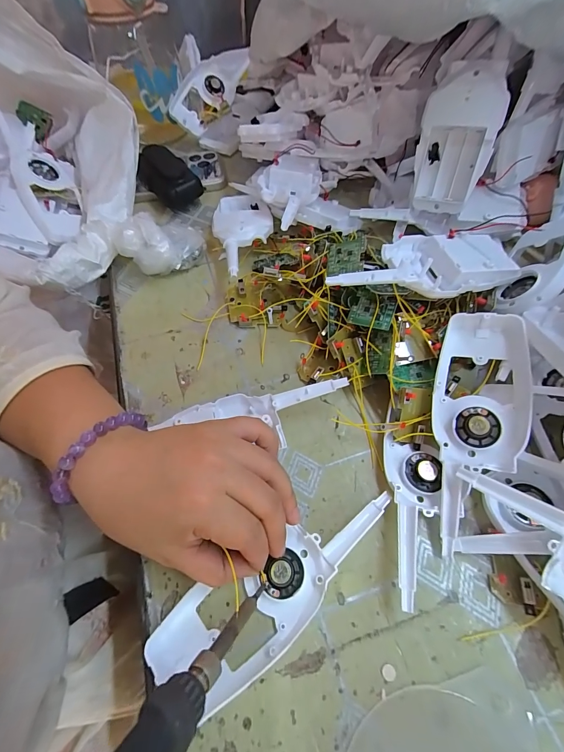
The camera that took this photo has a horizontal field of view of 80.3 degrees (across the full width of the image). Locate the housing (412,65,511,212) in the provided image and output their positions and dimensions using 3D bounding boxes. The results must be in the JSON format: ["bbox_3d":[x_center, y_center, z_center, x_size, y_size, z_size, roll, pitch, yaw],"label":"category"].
[{"bbox_3d":[0.155,-0.209,0.302,0.062,0.108,0.025,16,49,21],"label":"housing"}]

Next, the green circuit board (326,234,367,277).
[{"bbox_3d":[0.057,-0.106,0.298,0.036,0.004,0.030,0,88,31],"label":"green circuit board"}]

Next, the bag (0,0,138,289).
[{"bbox_3d":[-0.305,-0.243,0.346,0.322,0.161,0.250,20,62,12],"label":"bag"}]

